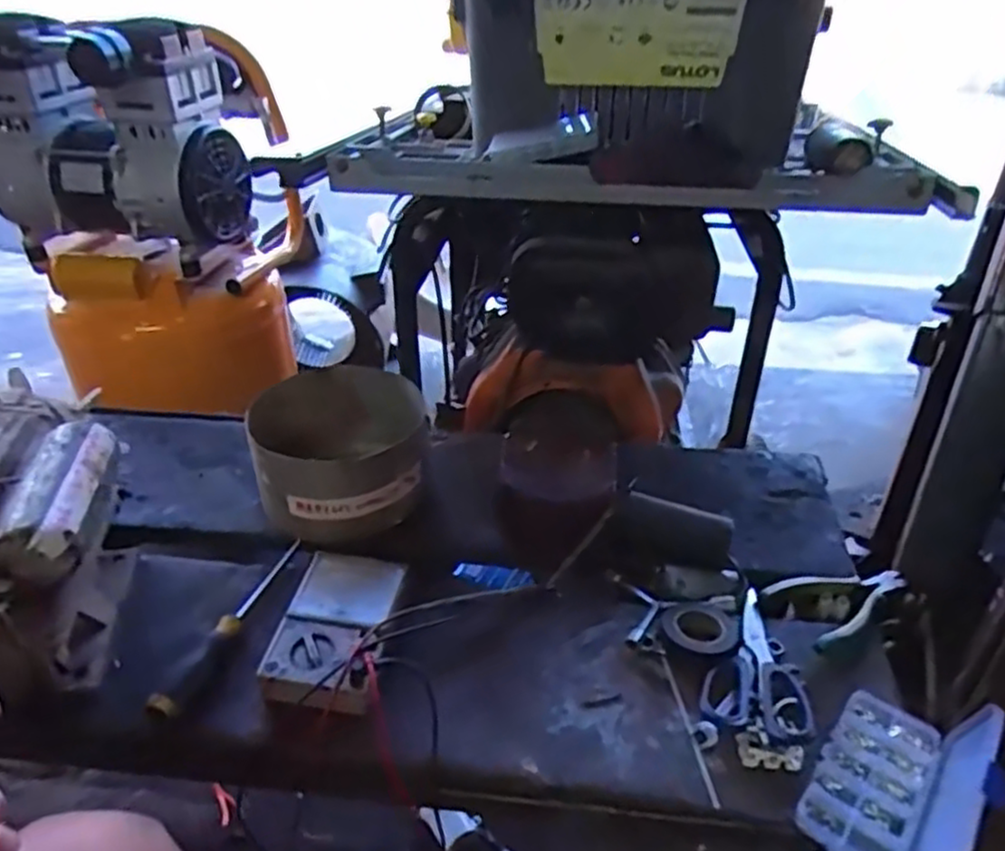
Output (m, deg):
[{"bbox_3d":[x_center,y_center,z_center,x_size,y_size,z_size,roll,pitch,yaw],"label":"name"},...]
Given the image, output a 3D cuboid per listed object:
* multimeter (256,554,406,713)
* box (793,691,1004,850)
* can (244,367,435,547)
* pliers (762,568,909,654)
[{"bbox_3d":[-0.140,0.169,0.616,0.092,0.038,0.143,6,36,8],"label":"multimeter"},{"bbox_3d":[0.279,0.243,0.510,0.093,0.070,0.138,26,43,31],"label":"box"},{"bbox_3d":[-0.165,0.039,0.751,0.174,0.123,0.170,-8,37,-12],"label":"can"},{"bbox_3d":[0.311,0.156,0.675,0.146,0.017,0.079,-19,40,-24],"label":"pliers"}]

